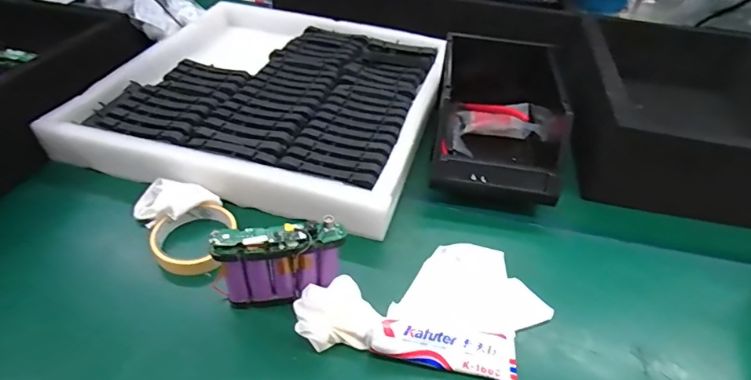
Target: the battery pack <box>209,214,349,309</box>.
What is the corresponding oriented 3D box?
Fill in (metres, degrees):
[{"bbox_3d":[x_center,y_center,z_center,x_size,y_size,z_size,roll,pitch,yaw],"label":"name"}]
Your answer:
[{"bbox_3d":[-0.089,0.069,0.435,0.117,0.088,0.030,0,43,-6],"label":"battery pack"}]

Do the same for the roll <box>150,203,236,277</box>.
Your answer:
[{"bbox_3d":[-0.197,0.054,0.504,0.084,0.021,0.085,-8,44,-14],"label":"roll"}]

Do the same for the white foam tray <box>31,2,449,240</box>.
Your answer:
[{"bbox_3d":[-0.144,-0.151,0.700,0.459,0.049,0.477,15,43,10],"label":"white foam tray"}]

